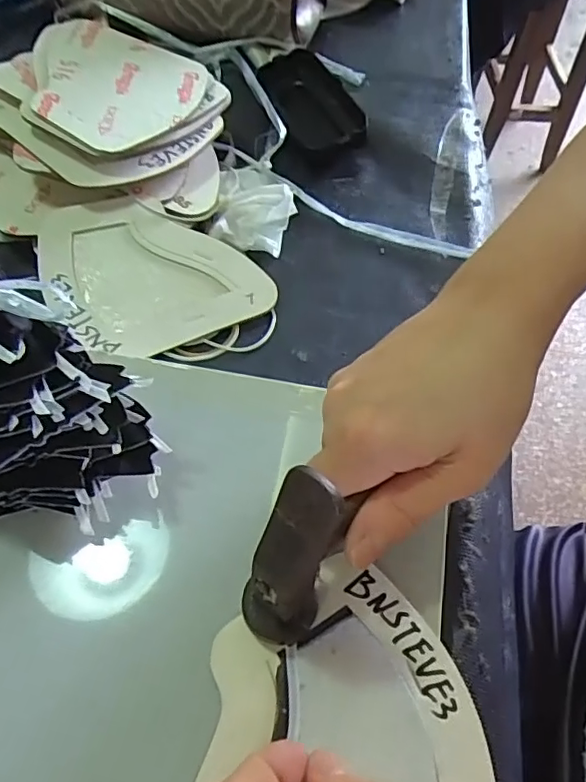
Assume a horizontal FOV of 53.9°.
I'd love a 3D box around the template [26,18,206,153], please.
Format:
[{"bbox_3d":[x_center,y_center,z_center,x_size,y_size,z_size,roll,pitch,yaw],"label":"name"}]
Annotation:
[{"bbox_3d":[-0.130,-0.215,0.397,0.137,0.005,0.115,34,58,14],"label":"template"}]

